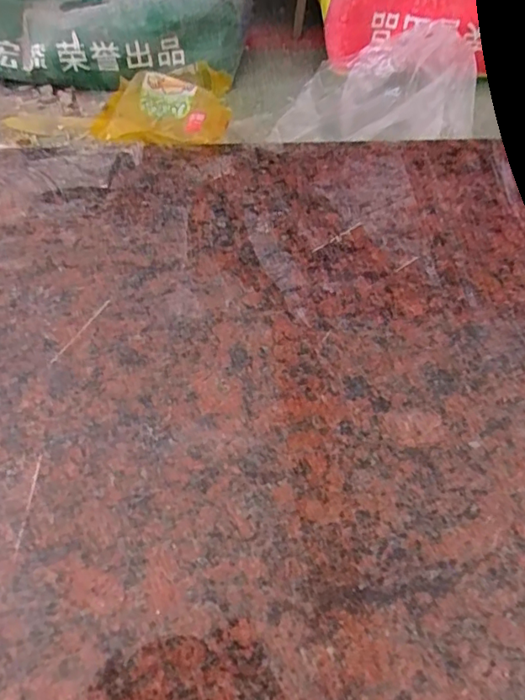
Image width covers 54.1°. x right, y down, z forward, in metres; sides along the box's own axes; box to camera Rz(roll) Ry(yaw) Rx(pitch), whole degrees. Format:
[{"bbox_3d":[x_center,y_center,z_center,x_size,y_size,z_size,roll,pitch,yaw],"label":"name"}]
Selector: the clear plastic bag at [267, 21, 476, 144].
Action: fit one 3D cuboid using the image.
[{"bbox_3d":[0.108,-0.258,0.492,0.199,0.051,0.101,-11,61,-10],"label":"clear plastic bag"}]

